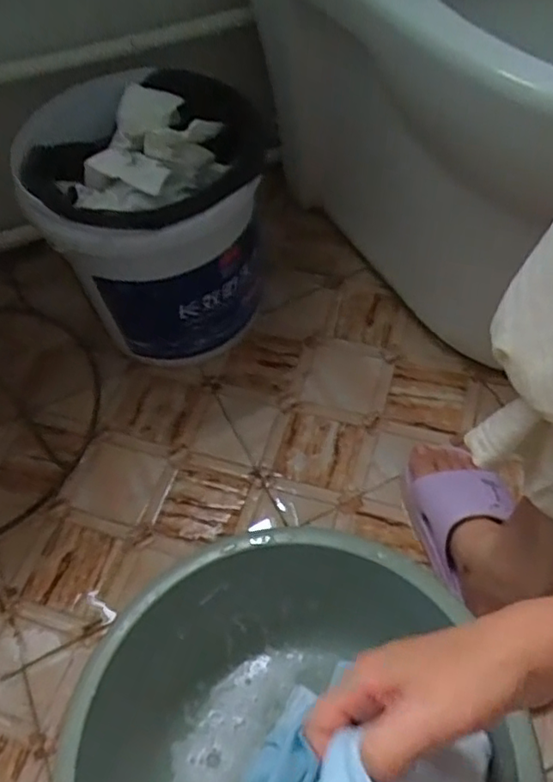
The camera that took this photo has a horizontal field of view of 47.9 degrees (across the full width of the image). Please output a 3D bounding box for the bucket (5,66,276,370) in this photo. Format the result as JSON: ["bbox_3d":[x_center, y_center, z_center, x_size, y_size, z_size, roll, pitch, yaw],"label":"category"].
[{"bbox_3d":[-0.148,-0.203,0.767,0.245,0.250,0.263,-3,53,4],"label":"bucket"}]

